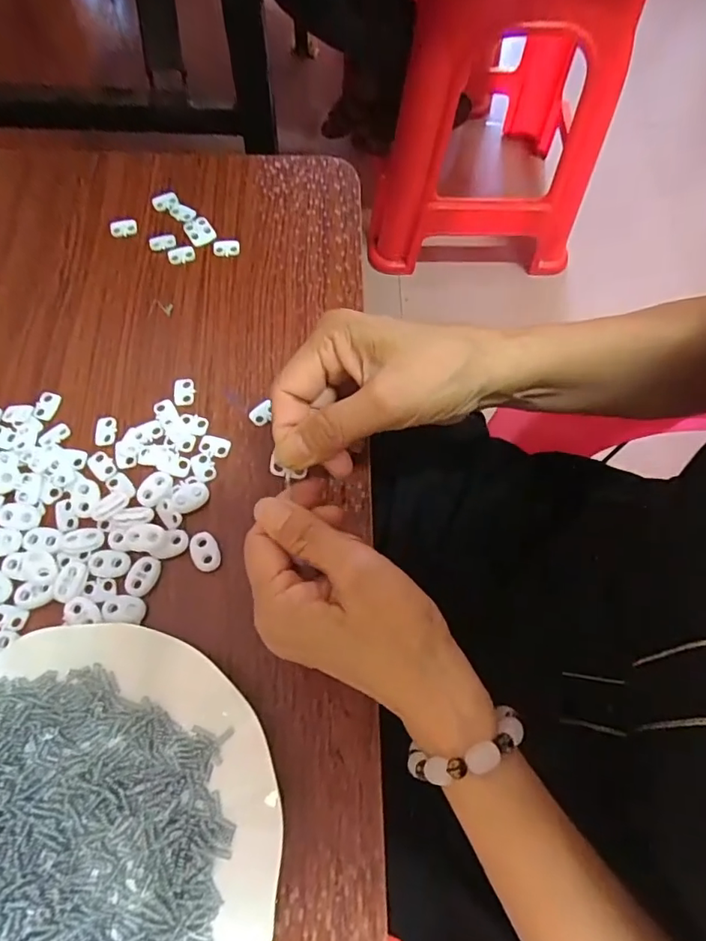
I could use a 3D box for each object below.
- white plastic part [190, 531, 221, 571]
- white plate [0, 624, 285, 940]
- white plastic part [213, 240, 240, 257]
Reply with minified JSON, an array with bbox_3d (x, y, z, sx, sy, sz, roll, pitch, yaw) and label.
[{"bbox_3d":[-0.085,0.046,0.308,0.016,0.006,0.024,-28,72,-13],"label":"white plastic part"},{"bbox_3d":[-0.126,0.168,0.245,0.179,0.020,0.178,1,68,-3],"label":"white plate"},{"bbox_3d":[-0.093,-0.163,0.394,0.019,0.005,0.013,1,67,-1],"label":"white plastic part"}]

